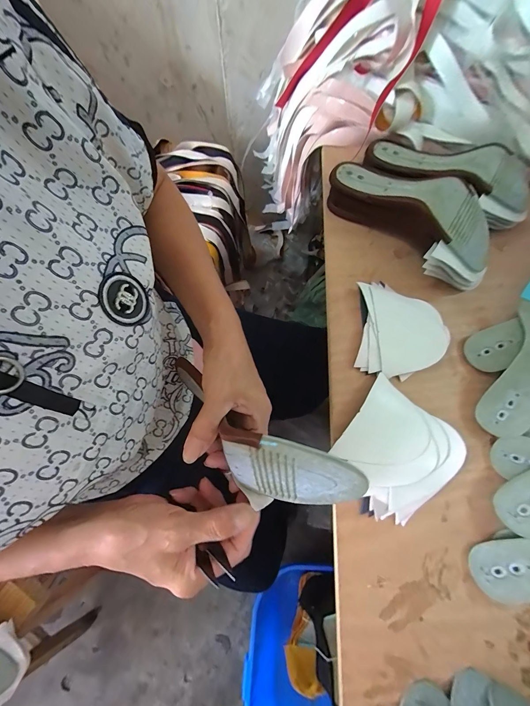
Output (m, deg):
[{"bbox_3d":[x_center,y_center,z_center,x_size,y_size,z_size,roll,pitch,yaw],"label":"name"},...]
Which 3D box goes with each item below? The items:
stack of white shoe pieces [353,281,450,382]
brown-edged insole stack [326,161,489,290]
[{"bbox_3d":[0.180,-0.030,0.366,0.112,0.013,0.125,8,76,1],"label":"stack of white shoe pieces"},{"bbox_3d":[0.202,-0.186,0.373,0.099,0.080,0.238,-39,80,-10],"label":"brown-edged insole stack"}]

